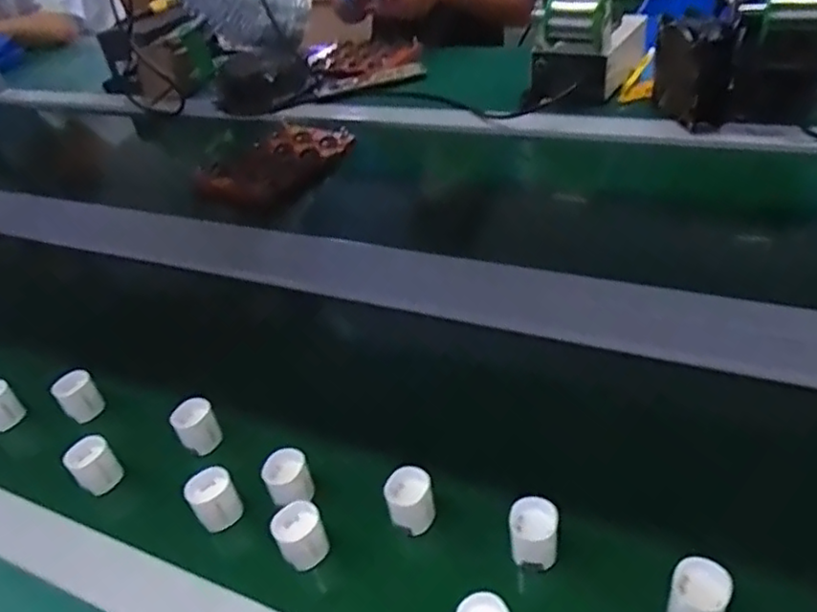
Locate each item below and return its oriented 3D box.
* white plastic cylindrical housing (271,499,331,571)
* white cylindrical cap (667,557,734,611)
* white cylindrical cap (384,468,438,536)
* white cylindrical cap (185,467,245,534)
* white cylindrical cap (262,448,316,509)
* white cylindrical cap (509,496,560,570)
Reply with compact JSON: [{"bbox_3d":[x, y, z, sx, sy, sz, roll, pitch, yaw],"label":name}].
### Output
[{"bbox_3d":[-0.073,0.158,0.445,0.031,0.040,0.030,-3,40,2],"label":"white plastic cylindrical housing"},{"bbox_3d":[0.165,0.165,0.370,0.029,0.032,0.028,-3,40,2],"label":"white cylindrical cap"},{"bbox_3d":[0.000,0.134,0.452,0.031,0.028,0.036,-13,41,-10],"label":"white cylindrical cap"},{"bbox_3d":[-0.141,0.143,0.476,0.031,0.041,0.029,-3,40,2],"label":"white cylindrical cap"},{"bbox_3d":[-0.087,0.125,0.476,0.032,0.030,0.034,-3,40,2],"label":"white cylindrical cap"},{"bbox_3d":[0.080,0.144,0.418,0.029,0.031,0.031,-3,40,2],"label":"white cylindrical cap"}]

